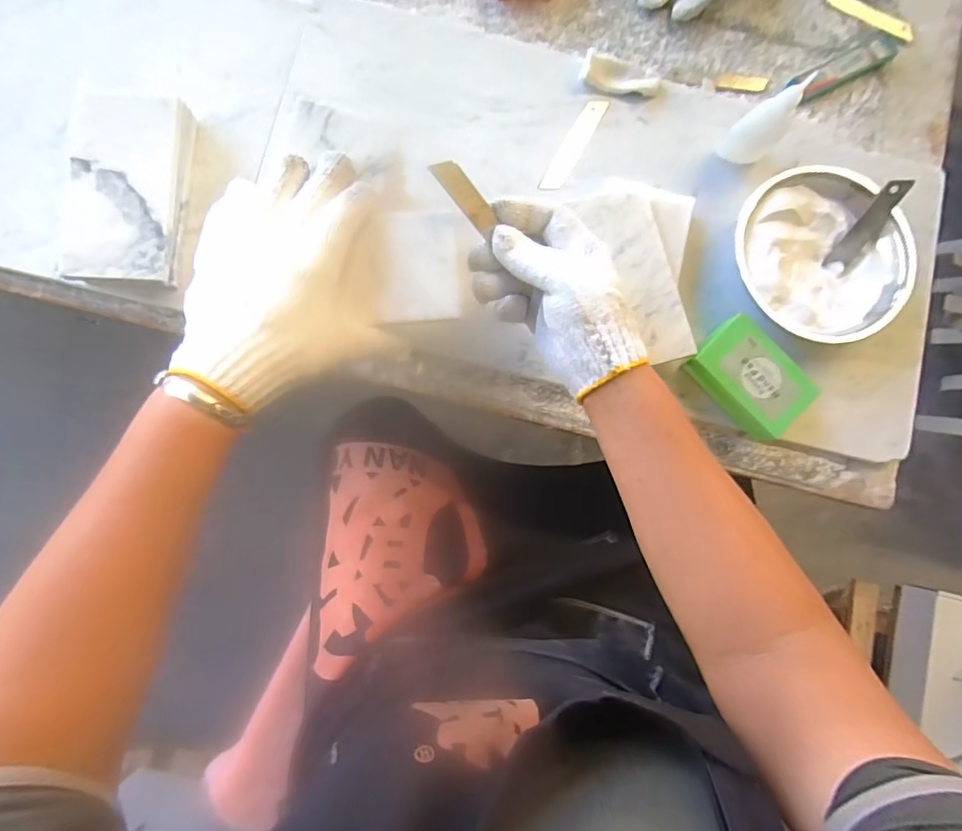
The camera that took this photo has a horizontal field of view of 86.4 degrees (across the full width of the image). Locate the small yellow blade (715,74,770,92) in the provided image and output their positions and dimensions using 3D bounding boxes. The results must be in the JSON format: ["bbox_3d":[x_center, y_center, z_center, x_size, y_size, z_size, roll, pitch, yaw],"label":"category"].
[{"bbox_3d":[0.248,-0.316,0.487,0.047,0.006,0.015,7,83,-2],"label":"small yellow blade"}]

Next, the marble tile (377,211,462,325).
[{"bbox_3d":[-0.040,-0.100,0.348,0.048,0.013,0.072,-4,83,-4],"label":"marble tile"}]

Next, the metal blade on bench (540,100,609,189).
[{"bbox_3d":[0.084,-0.243,0.460,0.021,0.004,0.098,29,82,1],"label":"metal blade on bench"}]

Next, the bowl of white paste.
[{"bbox_3d":[0.290,-0.137,0.443,0.139,0.041,0.147,0,83,-3],"label":"bowl of white paste"}]

